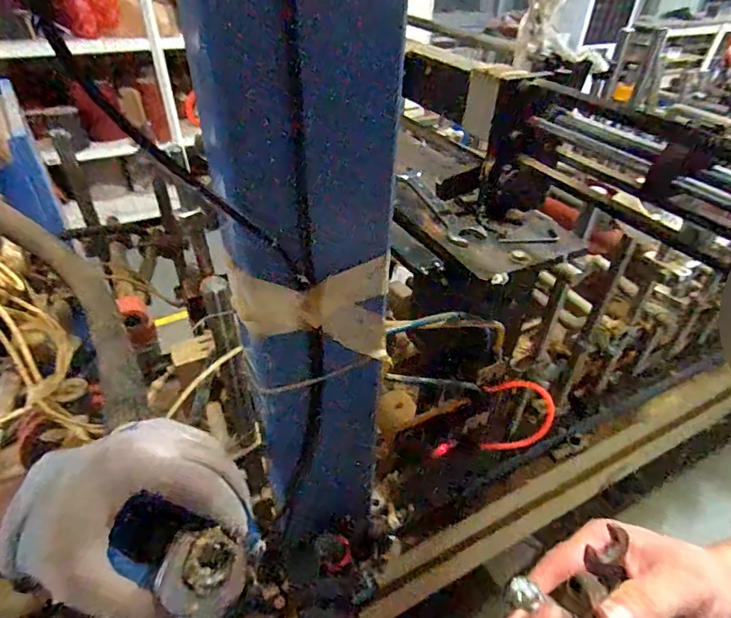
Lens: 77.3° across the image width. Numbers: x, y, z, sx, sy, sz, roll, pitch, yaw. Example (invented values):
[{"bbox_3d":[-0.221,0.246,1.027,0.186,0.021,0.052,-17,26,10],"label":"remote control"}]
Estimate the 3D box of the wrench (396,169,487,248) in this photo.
[{"bbox_3d":[0.088,-0.134,0.581,0.037,0.013,0.186,-13,41,-17],"label":"wrench"}]

